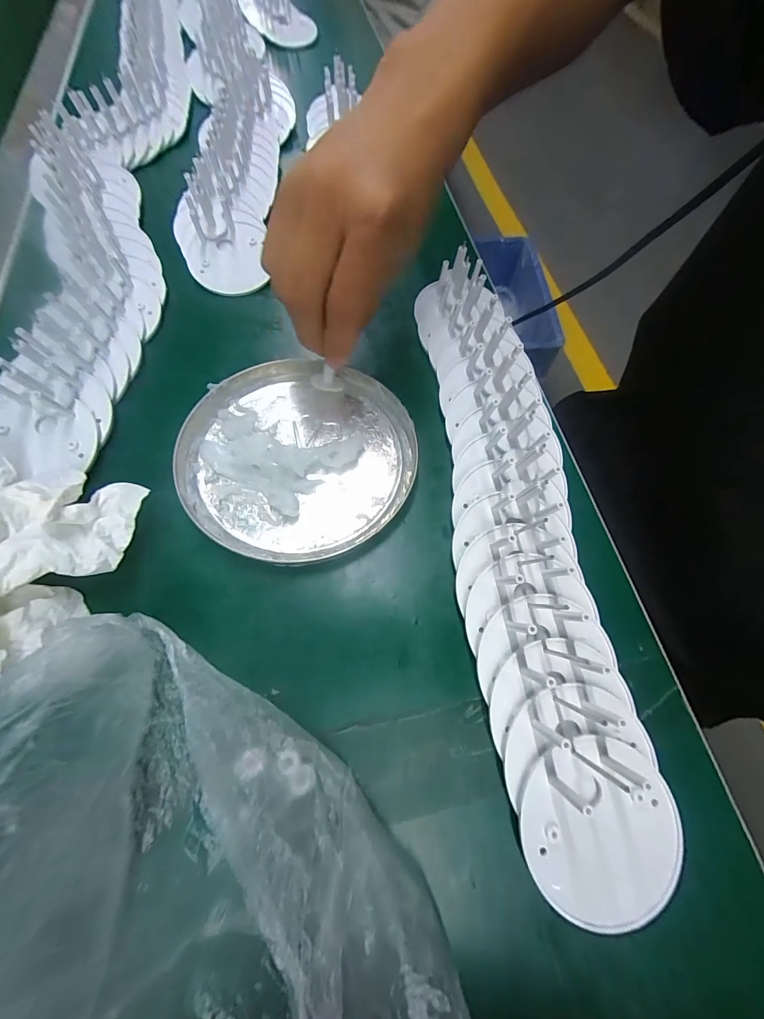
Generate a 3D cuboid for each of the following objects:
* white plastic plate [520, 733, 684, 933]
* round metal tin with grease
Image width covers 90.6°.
[{"bbox_3d":[0.084,0.122,0.143,0.060,0.008,0.059,0,66,-1],"label":"white plastic plate"},{"bbox_3d":[-0.047,-0.032,0.213,0.122,0.018,0.124,0,66,-1],"label":"round metal tin with grease"}]

